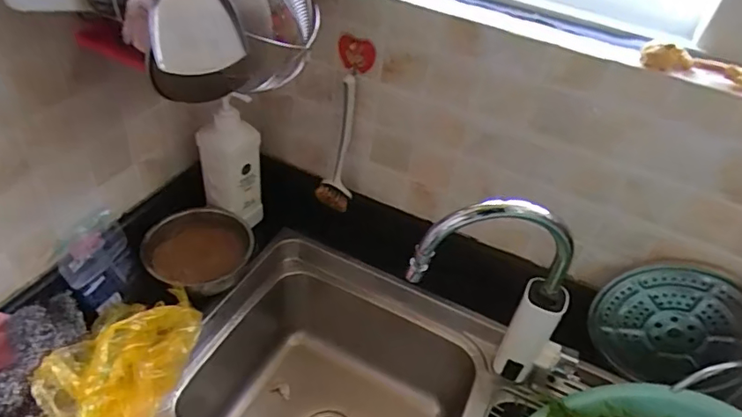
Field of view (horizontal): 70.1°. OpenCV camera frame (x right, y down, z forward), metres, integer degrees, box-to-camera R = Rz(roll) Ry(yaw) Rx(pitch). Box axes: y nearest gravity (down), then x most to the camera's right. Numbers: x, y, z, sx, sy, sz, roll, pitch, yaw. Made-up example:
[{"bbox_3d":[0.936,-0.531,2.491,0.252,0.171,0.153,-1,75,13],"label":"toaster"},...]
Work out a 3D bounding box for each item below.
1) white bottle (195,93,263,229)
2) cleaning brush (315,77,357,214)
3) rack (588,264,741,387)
[{"bbox_3d":[-0.234,-0.080,0.888,0.091,0.257,0.050,12,42,5],"label":"white bottle"},{"bbox_3d":[-0.054,-0.105,0.861,0.056,0.233,0.073,5,42,-3],"label":"cleaning brush"},{"bbox_3d":[0.434,0.170,0.788,0.188,0.215,0.022,45,37,-5],"label":"rack"}]

